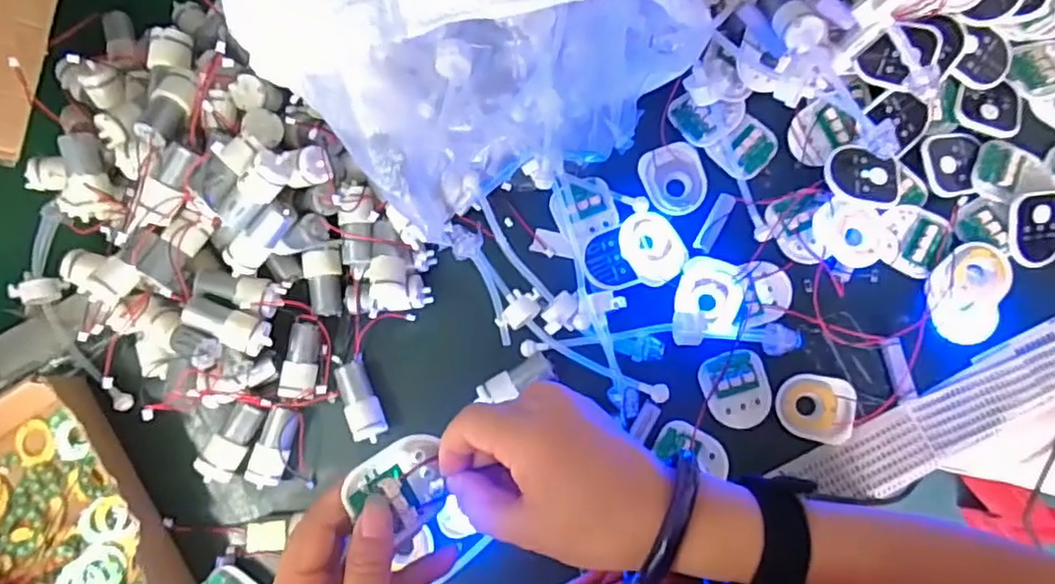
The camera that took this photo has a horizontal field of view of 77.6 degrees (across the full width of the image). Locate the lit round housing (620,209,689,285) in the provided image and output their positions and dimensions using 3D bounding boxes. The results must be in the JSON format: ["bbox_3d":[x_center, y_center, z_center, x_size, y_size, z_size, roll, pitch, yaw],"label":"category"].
[{"bbox_3d":[0.102,-0.036,0.526,0.048,0.014,0.059,-28,80,0],"label":"lit round housing"}]

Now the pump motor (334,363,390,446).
[{"bbox_3d":[-0.133,0.088,0.527,0.027,0.022,0.065,-25,80,1],"label":"pump motor"}]

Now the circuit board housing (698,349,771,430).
[{"bbox_3d":[0.164,0.075,0.512,0.049,0.007,0.061,-21,80,1],"label":"circuit board housing"}]

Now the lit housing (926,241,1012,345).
[{"bbox_3d":[0.340,-0.001,0.505,0.054,0.016,0.077,12,83,6],"label":"lit housing"}]

